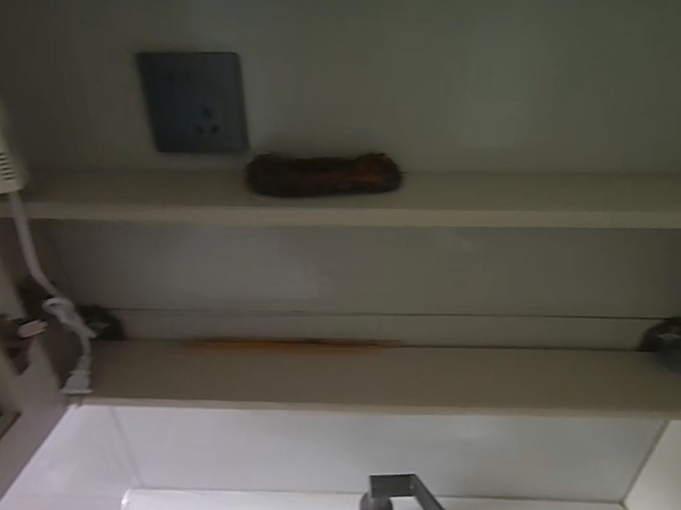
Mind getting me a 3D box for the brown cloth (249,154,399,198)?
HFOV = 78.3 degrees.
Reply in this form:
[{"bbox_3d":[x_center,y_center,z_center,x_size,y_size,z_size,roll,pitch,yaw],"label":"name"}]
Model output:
[{"bbox_3d":[-0.012,-0.070,0.363,0.130,0.022,0.049,-6,31,-11],"label":"brown cloth"}]

